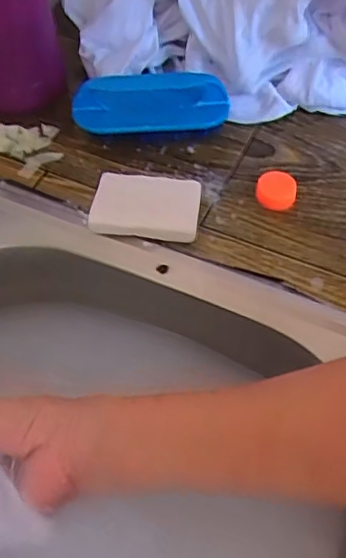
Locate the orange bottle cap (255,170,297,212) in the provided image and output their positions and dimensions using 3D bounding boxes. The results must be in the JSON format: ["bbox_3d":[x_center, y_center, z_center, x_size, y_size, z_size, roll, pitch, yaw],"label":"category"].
[{"bbox_3d":[0.082,-0.071,0.465,0.031,0.015,0.031,0,54,0],"label":"orange bottle cap"}]

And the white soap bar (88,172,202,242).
[{"bbox_3d":[-0.020,-0.055,0.448,0.079,0.018,0.057,7,55,6],"label":"white soap bar"}]

